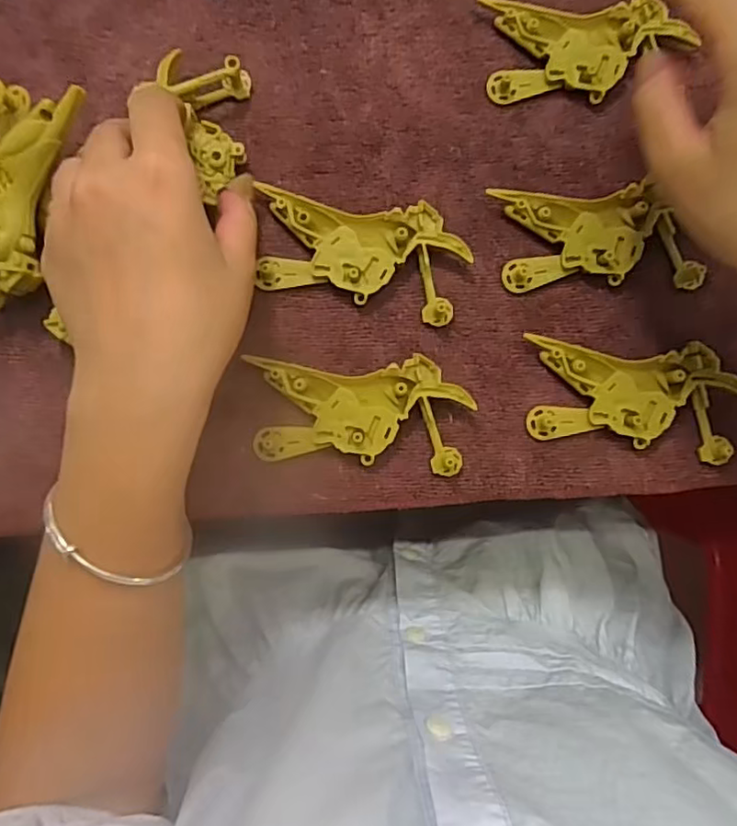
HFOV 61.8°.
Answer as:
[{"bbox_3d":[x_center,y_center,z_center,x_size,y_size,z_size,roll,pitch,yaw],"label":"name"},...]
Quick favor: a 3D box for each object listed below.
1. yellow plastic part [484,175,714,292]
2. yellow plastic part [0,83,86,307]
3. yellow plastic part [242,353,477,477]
[{"bbox_3d":[0.112,-0.084,0.299,0.094,0.010,0.049,-4,87,-2],"label":"yellow plastic part"},{"bbox_3d":[-0.159,-0.095,0.270,0.052,0.025,0.098,19,97,0],"label":"yellow plastic part"},{"bbox_3d":[-0.003,-0.001,0.290,0.097,0.009,0.050,5,87,-1],"label":"yellow plastic part"}]

